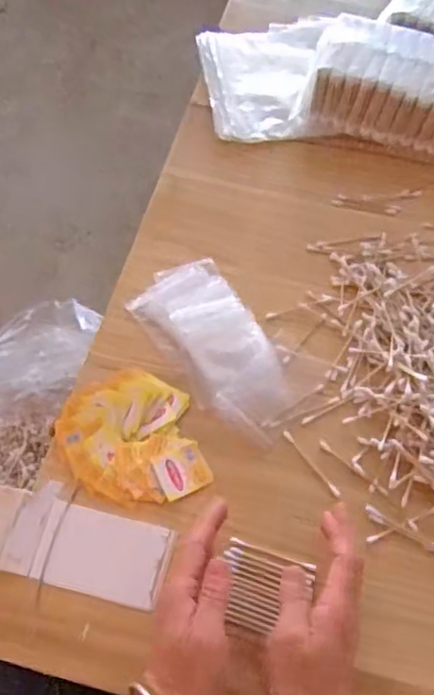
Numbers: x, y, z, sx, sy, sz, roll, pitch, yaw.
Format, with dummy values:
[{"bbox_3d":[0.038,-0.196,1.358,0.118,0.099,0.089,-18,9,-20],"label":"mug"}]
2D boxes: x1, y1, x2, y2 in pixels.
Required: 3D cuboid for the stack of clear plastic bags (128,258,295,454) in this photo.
[{"bbox_3d":[0.000,-0.007,0.533,0.089,0.021,0.189,-31,66,-17],"label":"stack of clear plastic bags"}]

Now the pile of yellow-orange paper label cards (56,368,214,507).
[{"bbox_3d":[-0.073,0.075,0.498,0.110,0.006,0.115,-12,62,-8],"label":"pile of yellow-orange paper label cards"}]

